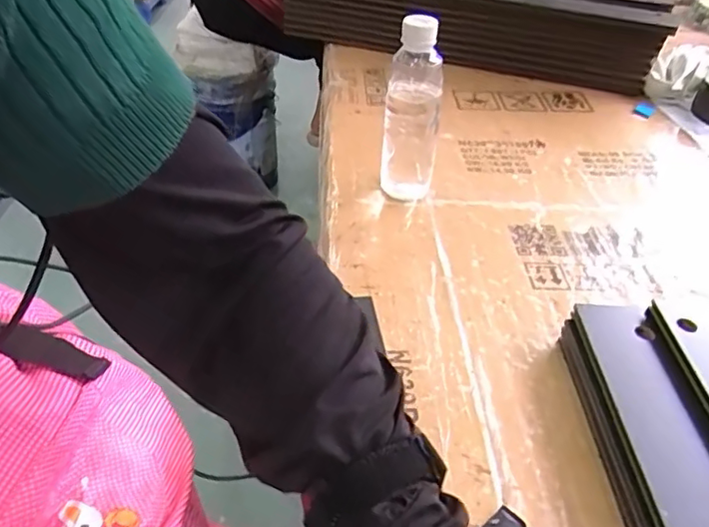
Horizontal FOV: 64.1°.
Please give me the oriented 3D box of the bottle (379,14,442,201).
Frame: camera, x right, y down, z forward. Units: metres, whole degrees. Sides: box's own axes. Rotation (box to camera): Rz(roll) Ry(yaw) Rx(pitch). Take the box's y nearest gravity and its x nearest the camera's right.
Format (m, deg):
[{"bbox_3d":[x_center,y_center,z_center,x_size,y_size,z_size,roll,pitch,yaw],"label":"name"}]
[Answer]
[{"bbox_3d":[0.057,-0.149,0.577,0.056,0.196,0.050,4,40,2],"label":"bottle"}]

